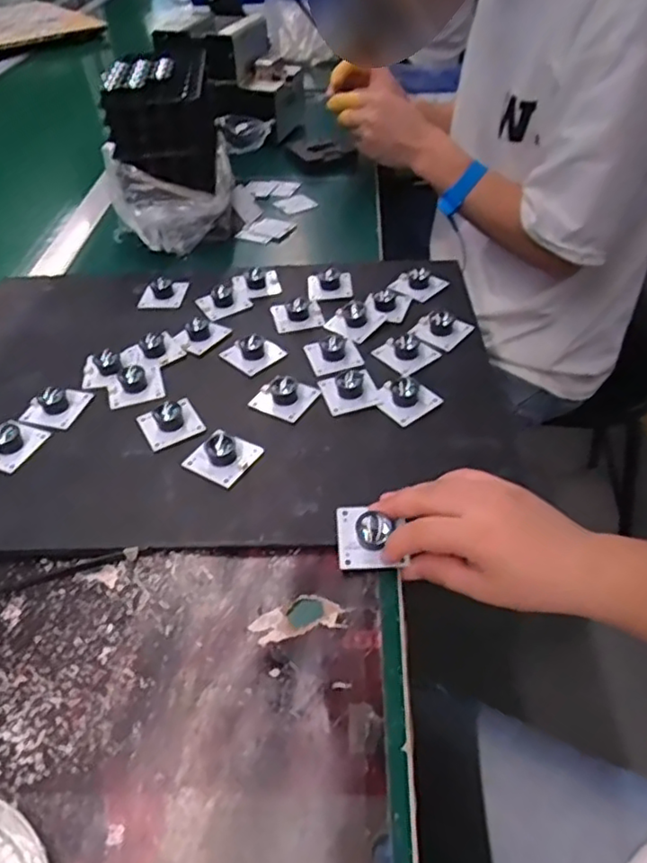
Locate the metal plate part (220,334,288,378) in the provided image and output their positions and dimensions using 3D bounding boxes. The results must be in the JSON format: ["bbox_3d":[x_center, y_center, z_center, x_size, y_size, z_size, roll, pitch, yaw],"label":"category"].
[{"bbox_3d":[-0.062,-0.072,0.546,0.044,0.016,0.042,31,53,31],"label":"metal plate part"}]

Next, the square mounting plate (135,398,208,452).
[{"bbox_3d":[-0.119,-0.012,0.483,0.043,0.015,0.042,-23,47,-20],"label":"square mounting plate"}]

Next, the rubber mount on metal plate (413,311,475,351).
[{"bbox_3d":[0.106,-0.093,0.557,0.041,0.024,0.039,33,54,32],"label":"rubber mount on metal plate"}]

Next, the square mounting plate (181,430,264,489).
[{"bbox_3d":[-0.073,0.015,0.452,0.041,0.016,0.042,24,50,26],"label":"square mounting plate"}]

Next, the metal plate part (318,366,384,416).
[{"bbox_3d":[0.021,-0.038,0.500,0.043,0.014,0.046,-13,44,-11],"label":"metal plate part"}]

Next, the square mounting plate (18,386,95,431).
[{"bbox_3d":[-0.217,-0.025,0.507,0.046,0.021,0.048,9,45,12],"label":"square mounting plate"}]

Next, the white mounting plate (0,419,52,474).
[{"bbox_3d":[-0.238,0.006,0.475,0.043,0.020,0.045,16,47,19],"label":"white mounting plate"}]

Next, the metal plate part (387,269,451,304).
[{"bbox_3d":[0.092,-0.145,0.615,0.045,0.015,0.038,28,52,29],"label":"metal plate part"}]

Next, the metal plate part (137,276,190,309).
[{"bbox_3d":[-0.161,-0.141,0.629,0.043,0.024,0.042,2,44,5],"label":"metal plate part"}]

